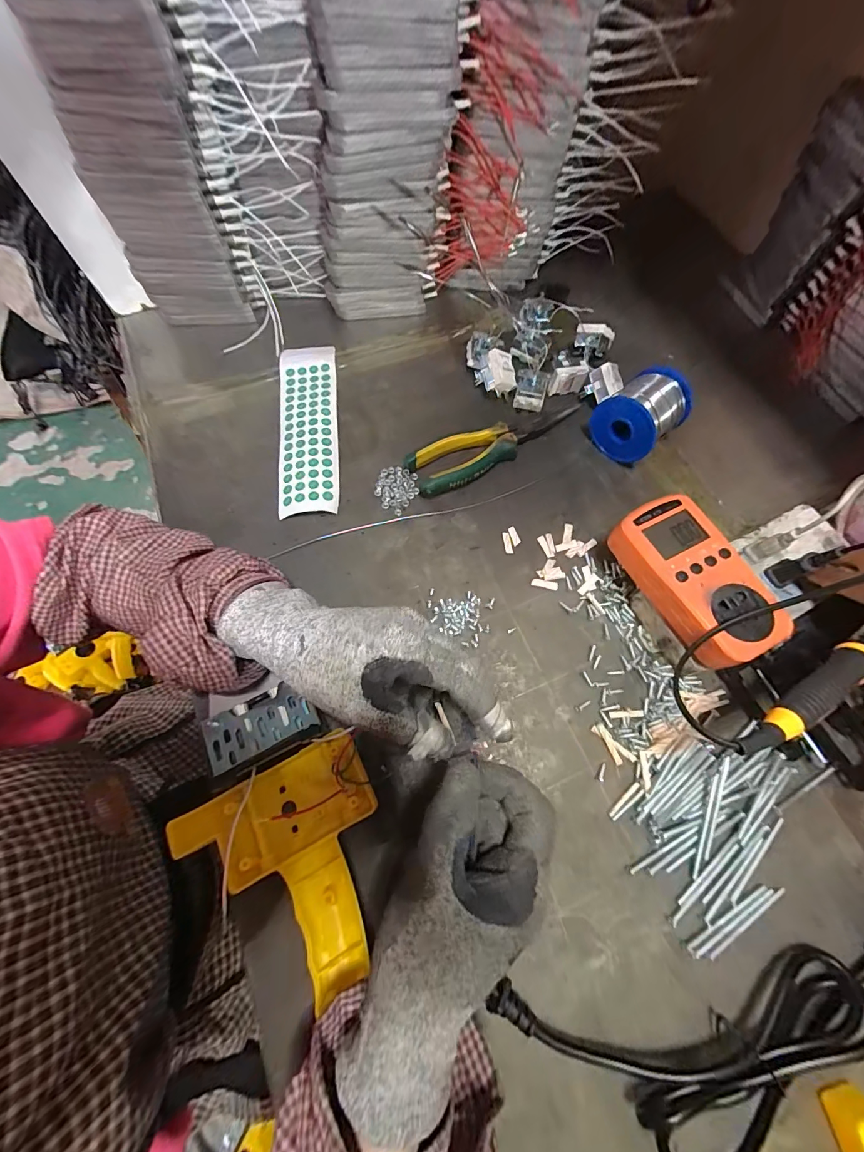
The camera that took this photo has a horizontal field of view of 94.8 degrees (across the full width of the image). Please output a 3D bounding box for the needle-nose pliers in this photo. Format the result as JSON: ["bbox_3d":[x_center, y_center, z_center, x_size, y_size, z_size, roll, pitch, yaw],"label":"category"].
[{"bbox_3d":[0.068,-0.131,0.398,0.187,0.023,0.045,-24,70,-10],"label":"needle-nose pliers"}]

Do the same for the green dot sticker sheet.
[{"bbox_3d":[-0.128,-0.160,0.415,0.061,0.010,0.216,-7,68,-3],"label":"green dot sticker sheet"}]

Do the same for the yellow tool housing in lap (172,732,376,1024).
[{"bbox_3d":[-0.087,0.192,0.264,0.122,0.031,0.129,-28,71,-11],"label":"yellow tool housing in lap"}]

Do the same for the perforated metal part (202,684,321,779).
[{"bbox_3d":[-0.124,0.106,0.285,0.072,0.009,0.038,-26,71,-10],"label":"perforated metal part"}]

